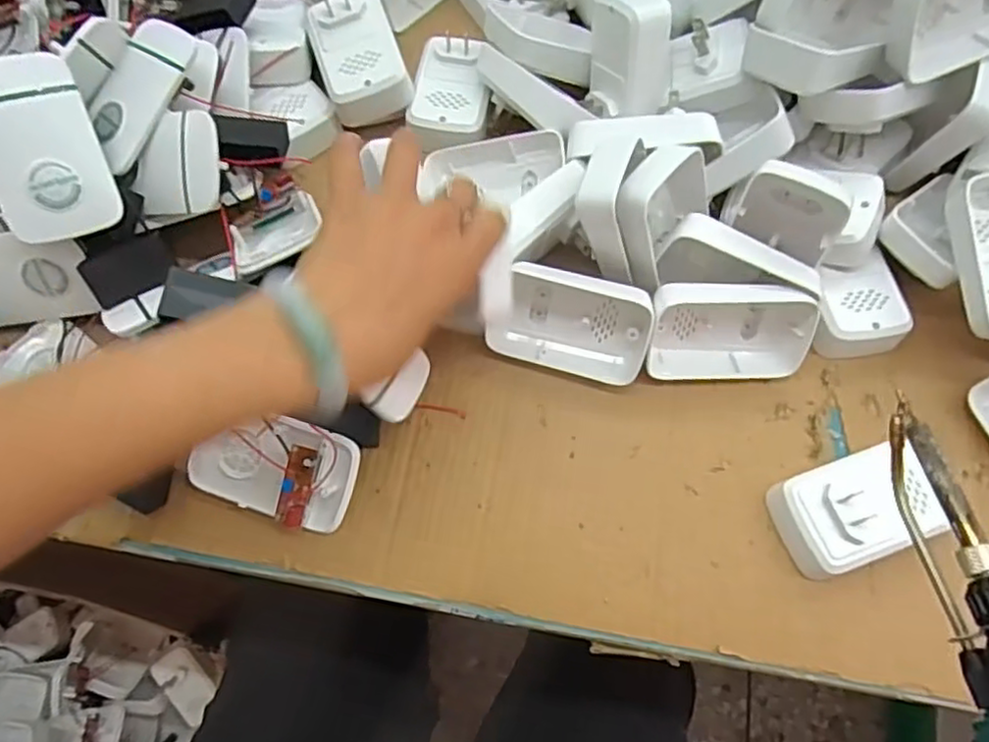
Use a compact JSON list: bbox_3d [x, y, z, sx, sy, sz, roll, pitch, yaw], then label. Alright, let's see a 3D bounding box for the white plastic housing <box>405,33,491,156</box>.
[{"bbox_3d":[-0.030,-0.200,0.484,0.055,0.028,0.086,7,69,2],"label":"white plastic housing"}]

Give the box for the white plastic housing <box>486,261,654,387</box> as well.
[{"bbox_3d":[0.048,-0.028,0.416,0.091,0.059,0.026,16,26,6],"label":"white plastic housing"}]

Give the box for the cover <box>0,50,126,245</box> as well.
[{"bbox_3d":[-0.253,-0.125,0.379,0.060,0.014,0.101,-23,99,-20],"label":"cover"}]

